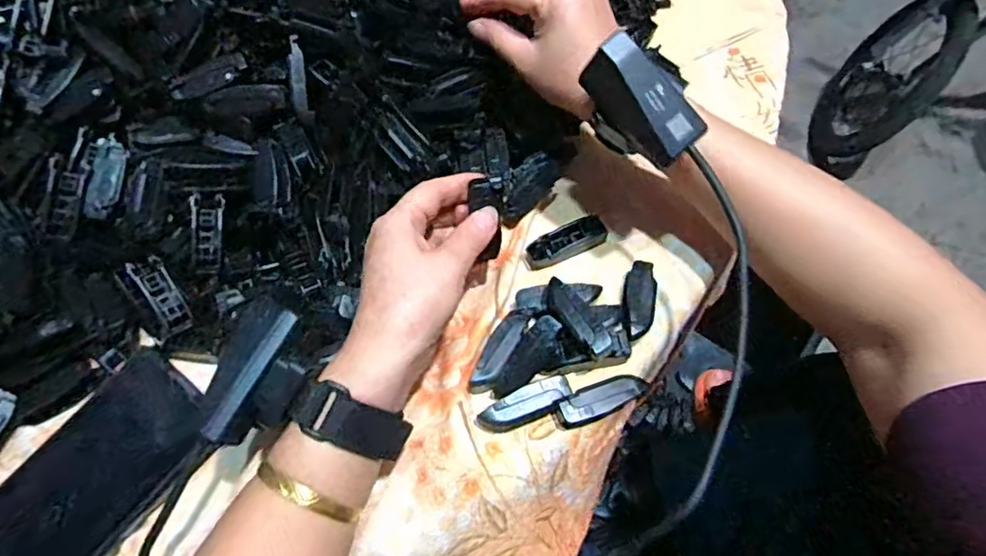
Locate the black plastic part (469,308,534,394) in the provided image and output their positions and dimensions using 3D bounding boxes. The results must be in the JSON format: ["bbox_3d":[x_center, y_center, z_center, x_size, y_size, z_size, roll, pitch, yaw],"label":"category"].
[{"bbox_3d":[0.004,0.042,0.350,0.018,0.009,0.059,28,68,15],"label":"black plastic part"}]

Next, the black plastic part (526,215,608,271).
[{"bbox_3d":[0.050,-0.024,0.395,0.057,0.018,0.017,-21,64,-8],"label":"black plastic part"}]

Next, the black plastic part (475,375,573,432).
[{"bbox_3d":[0.018,0.075,0.336,0.056,0.017,0.017,-21,64,-8],"label":"black plastic part"}]

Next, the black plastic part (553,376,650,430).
[{"bbox_3d":[0.063,0.072,0.338,0.055,0.017,0.018,-25,65,-10],"label":"black plastic part"}]

